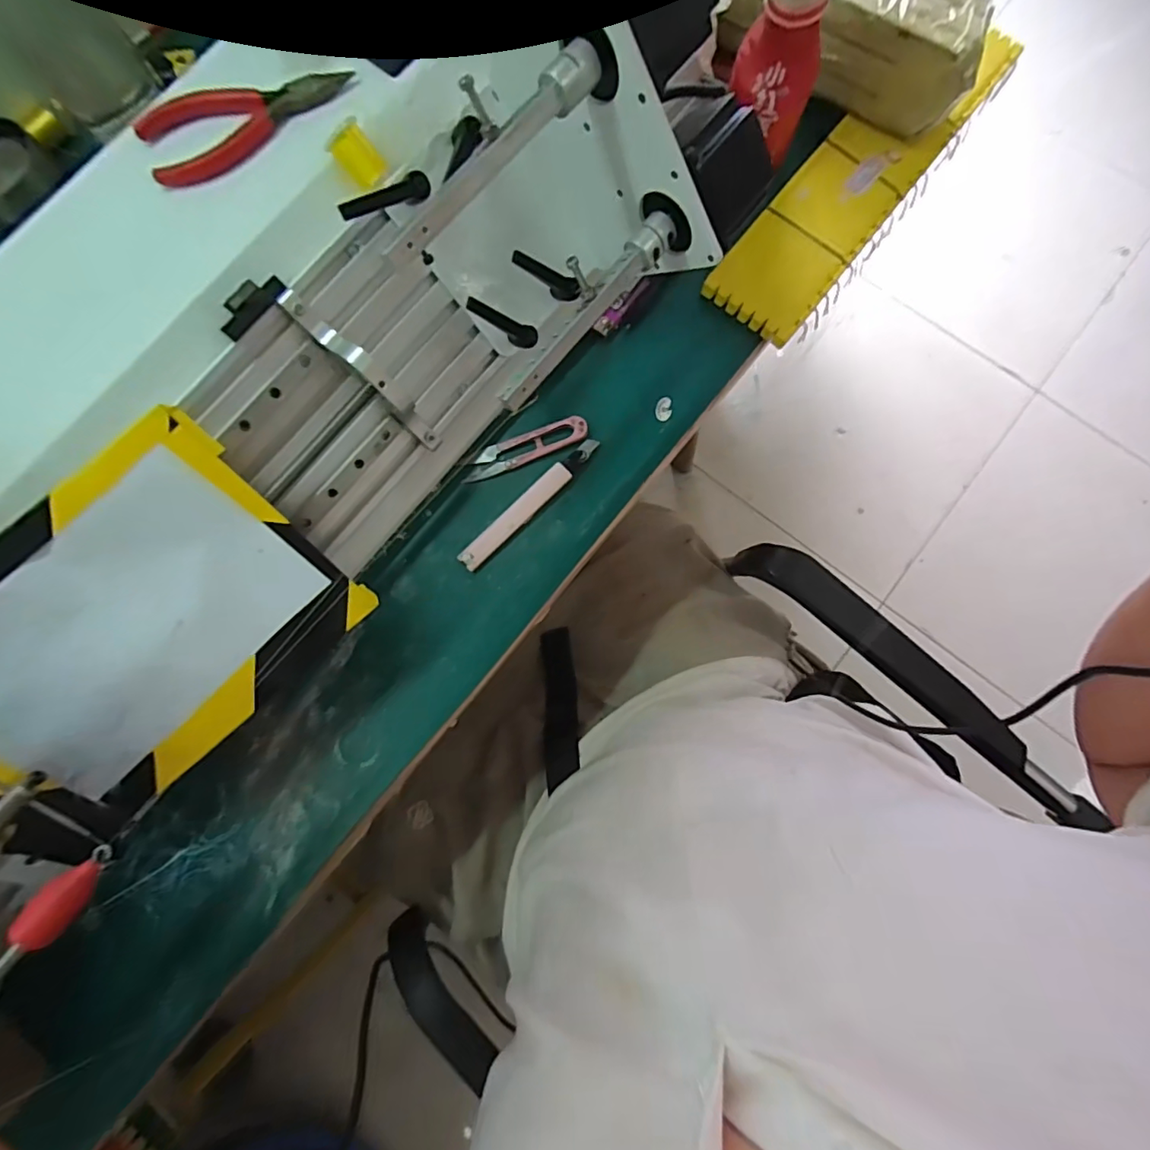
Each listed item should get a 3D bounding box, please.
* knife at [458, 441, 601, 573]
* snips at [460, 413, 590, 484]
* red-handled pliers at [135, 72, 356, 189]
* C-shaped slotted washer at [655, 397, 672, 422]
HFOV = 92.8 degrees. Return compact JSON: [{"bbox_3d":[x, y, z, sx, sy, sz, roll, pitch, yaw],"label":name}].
[{"bbox_3d":[-0.033,-0.054,0.405,0.132,0.008,0.015,-44,83,-6],"label":"knife"},{"bbox_3d":[-0.039,-0.096,0.415,0.097,0.011,0.023,-21,81,-3],"label":"snips"},{"bbox_3d":[-0.186,-0.260,0.314,0.119,0.013,0.045,-21,81,-3],"label":"red-handled pliers"},{"bbox_3d":[0.069,-0.128,0.423,0.012,0.004,0.019,3,81,1],"label":"C-shaped slotted washer"}]

